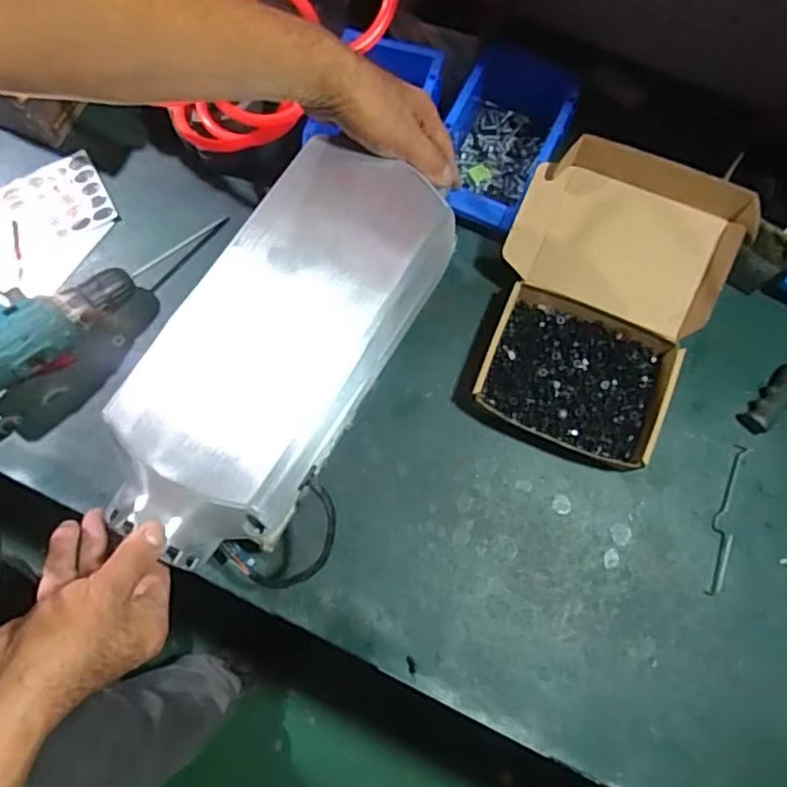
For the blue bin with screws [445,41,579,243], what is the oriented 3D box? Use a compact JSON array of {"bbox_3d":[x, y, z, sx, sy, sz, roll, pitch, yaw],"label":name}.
[{"bbox_3d":[0.120,-0.284,0.668,0.118,0.072,0.213,24,74,6],"label":"blue bin with screws"}]

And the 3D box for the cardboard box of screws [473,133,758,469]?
[{"bbox_3d":[0.198,-0.088,0.603,0.209,0.107,0.278,24,74,6],"label":"cardboard box of screws"}]

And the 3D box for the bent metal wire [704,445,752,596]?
[{"bbox_3d":[0.325,0.122,0.597,0.021,0.004,0.151,20,74,4],"label":"bent metal wire"}]

